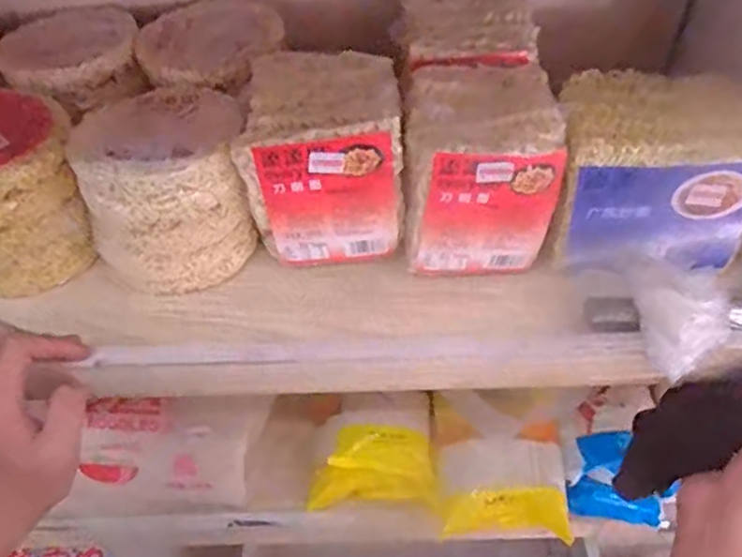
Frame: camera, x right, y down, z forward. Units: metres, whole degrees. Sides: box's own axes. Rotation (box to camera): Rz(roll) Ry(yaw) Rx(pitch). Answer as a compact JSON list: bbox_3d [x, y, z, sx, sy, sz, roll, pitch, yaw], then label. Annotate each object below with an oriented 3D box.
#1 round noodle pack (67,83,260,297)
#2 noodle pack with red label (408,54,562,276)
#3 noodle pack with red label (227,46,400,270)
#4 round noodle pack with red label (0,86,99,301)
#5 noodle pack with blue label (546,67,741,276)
[{"bbox_3d":[-0.146,-0.059,0.469,0.107,0.119,0.100,0,46,0],"label":"round noodle pack"},{"bbox_3d":[0.076,-0.083,0.469,0.101,0.111,0.115,1,46,1],"label":"noodle pack with red label"},{"bbox_3d":[-0.035,-0.088,0.471,0.105,0.110,0.098,-4,46,-3],"label":"noodle pack with red label"},{"bbox_3d":[-0.262,-0.062,0.466,0.098,0.109,0.095,-21,49,-19],"label":"round noodle pack with red label"},{"bbox_3d":[0.200,-0.081,0.465,0.127,0.087,0.122,7,46,7],"label":"noodle pack with blue label"}]

